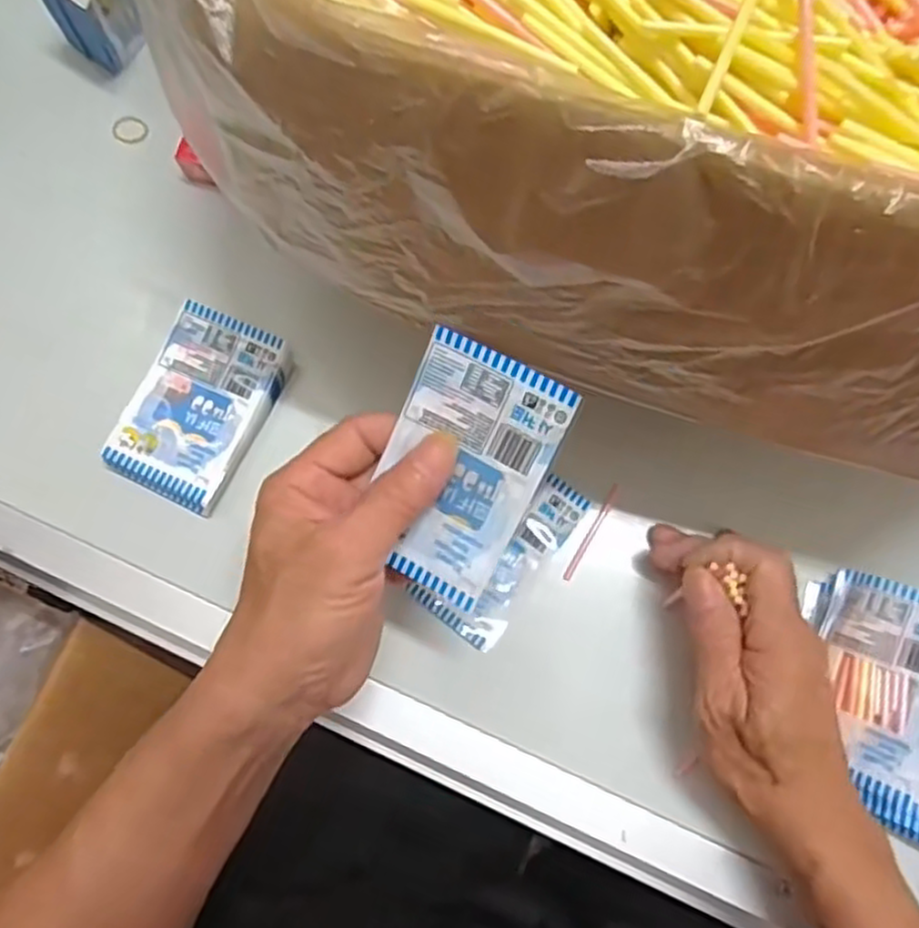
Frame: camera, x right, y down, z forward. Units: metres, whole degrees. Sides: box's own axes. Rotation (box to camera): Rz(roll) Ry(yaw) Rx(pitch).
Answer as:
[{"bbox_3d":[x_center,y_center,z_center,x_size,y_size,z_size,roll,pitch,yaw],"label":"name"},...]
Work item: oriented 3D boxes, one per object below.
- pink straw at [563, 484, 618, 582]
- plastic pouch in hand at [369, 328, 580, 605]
[{"bbox_3d":[0.077,0.039,0.422,0.005,0.004,0.063,30,79,7],"label":"pink straw"},{"bbox_3d":[-0.001,0.005,0.307,0.065,0.006,0.105,28,105,11],"label":"plastic pouch in hand"}]

